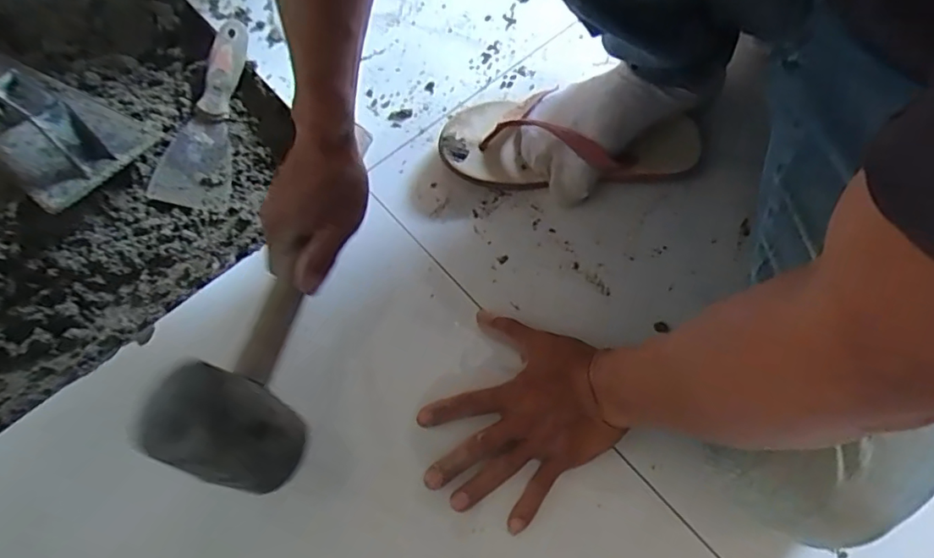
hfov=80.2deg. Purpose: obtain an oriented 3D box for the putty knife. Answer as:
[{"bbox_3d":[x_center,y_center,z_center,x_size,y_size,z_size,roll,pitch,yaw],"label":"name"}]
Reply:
[{"bbox_3d":[-0.254,-0.166,0.556,0.063,0.026,0.194,12,82,6],"label":"putty knife"}]

